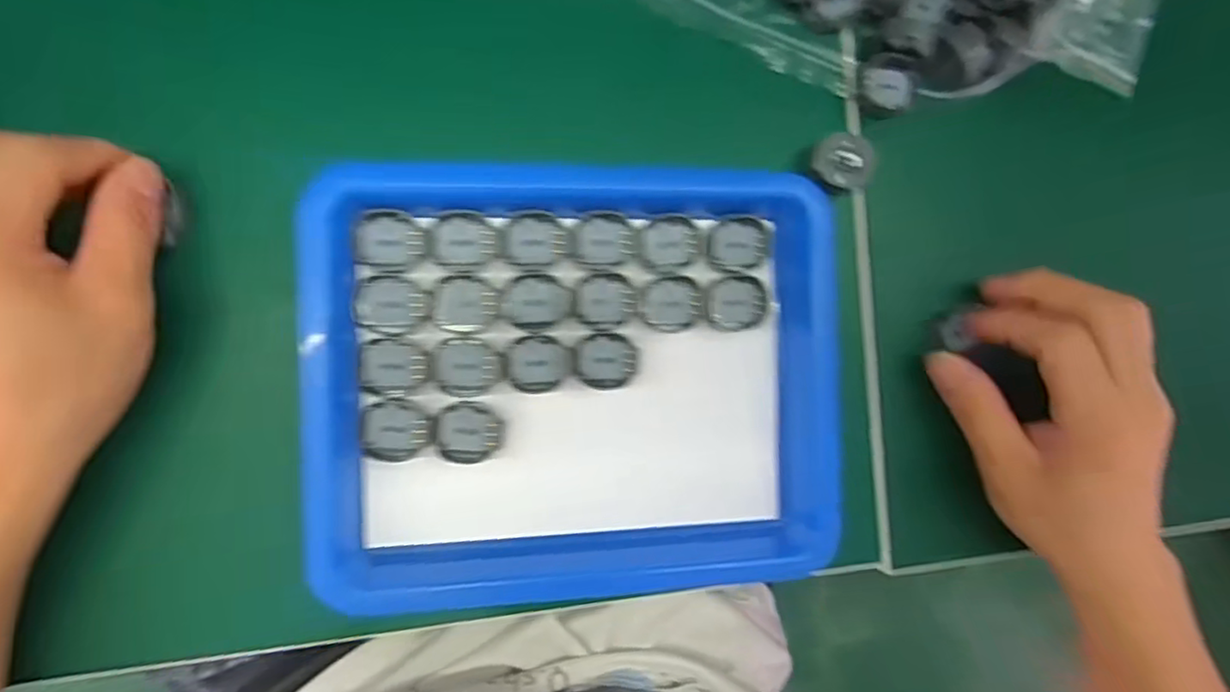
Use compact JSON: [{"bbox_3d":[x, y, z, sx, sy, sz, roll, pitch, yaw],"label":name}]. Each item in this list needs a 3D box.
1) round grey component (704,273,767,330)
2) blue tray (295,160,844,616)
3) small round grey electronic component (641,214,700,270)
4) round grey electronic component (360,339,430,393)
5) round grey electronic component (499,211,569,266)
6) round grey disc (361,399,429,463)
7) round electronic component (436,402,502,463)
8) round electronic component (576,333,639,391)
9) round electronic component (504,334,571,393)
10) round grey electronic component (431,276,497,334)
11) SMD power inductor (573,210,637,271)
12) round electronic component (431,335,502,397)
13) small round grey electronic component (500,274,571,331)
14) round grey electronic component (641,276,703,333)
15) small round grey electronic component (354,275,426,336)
[{"bbox_3d":[0.054,-0.020,0.287,0.028,0.004,0.025,-8,90,-8],"label":"round grey component"},{"bbox_3d":[-0.013,0.017,0.278,0.214,0.037,0.187,-2,89,-8],"label":"blue tray"},{"bbox_3d":[0.024,-0.045,0.283,0.026,0.006,0.023,0,89,-8],"label":"small round grey electronic component"},{"bbox_3d":[-0.090,0.008,0.265,0.026,0.004,0.021,-3,89,-8],"label":"round grey electronic component"},{"bbox_3d":[-0.034,-0.046,0.273,0.027,0.004,0.022,-2,89,-8],"label":"round grey electronic component"},{"bbox_3d":[-0.090,0.034,0.264,0.026,0.005,0.024,0,88,-8],"label":"round grey disc"},{"bbox_3d":[-0.061,0.036,0.271,0.026,0.005,0.025,0,88,-8],"label":"round electronic component"},{"bbox_3d":[-0.003,0.007,0.277,0.026,0.004,0.023,-6,89,-8],"label":"round electronic component"},{"bbox_3d":[-0.032,0.008,0.273,0.026,0.004,0.024,0,88,-8],"label":"round electronic component"},{"bbox_3d":[-0.062,-0.017,0.269,0.026,0.004,0.024,0,88,-8],"label":"round grey electronic component"},{"bbox_3d":[-0.004,-0.045,0.277,0.027,0.006,0.024,6,88,-8],"label":"SMD power inductor"},{"bbox_3d":[-0.062,0.008,0.269,0.027,0.004,0.025,0,88,-8],"label":"round electronic component"},{"bbox_3d":[-0.033,-0.019,0.274,0.029,0.004,0.022,-5,89,-8],"label":"small round grey electronic component"},{"bbox_3d":[0.025,-0.018,0.284,0.027,0.005,0.023,-2,89,-8],"label":"round grey electronic component"},{"bbox_3d":[-0.092,-0.017,0.265,0.027,0.004,0.024,-1,89,-8],"label":"small round grey electronic component"}]

